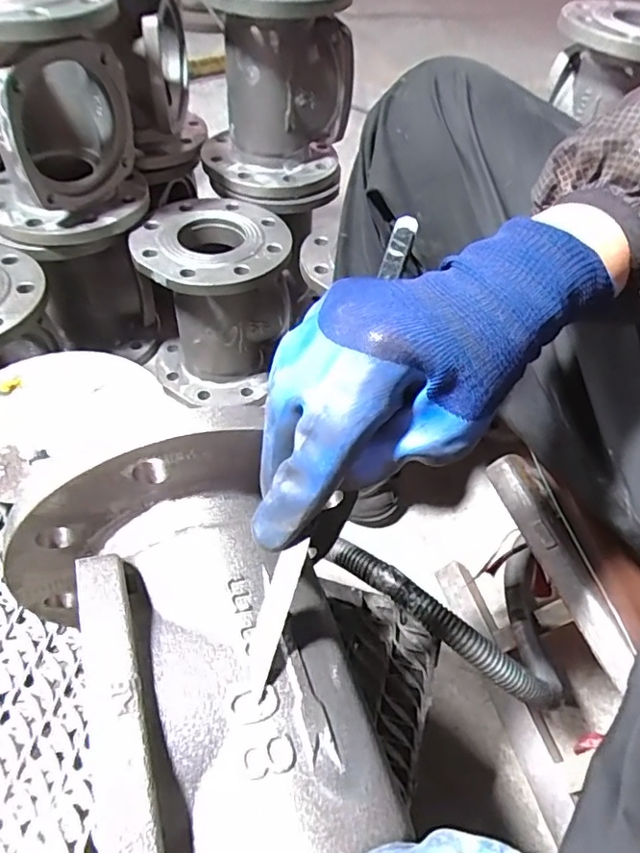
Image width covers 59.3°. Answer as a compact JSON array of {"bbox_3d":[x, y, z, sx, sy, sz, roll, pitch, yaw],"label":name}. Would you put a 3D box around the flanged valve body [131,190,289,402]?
[{"bbox_3d":[-0.138,-0.157,0.759,0.183,0.223,0.162,-5,49,-9],"label":"flanged valve body"}]

